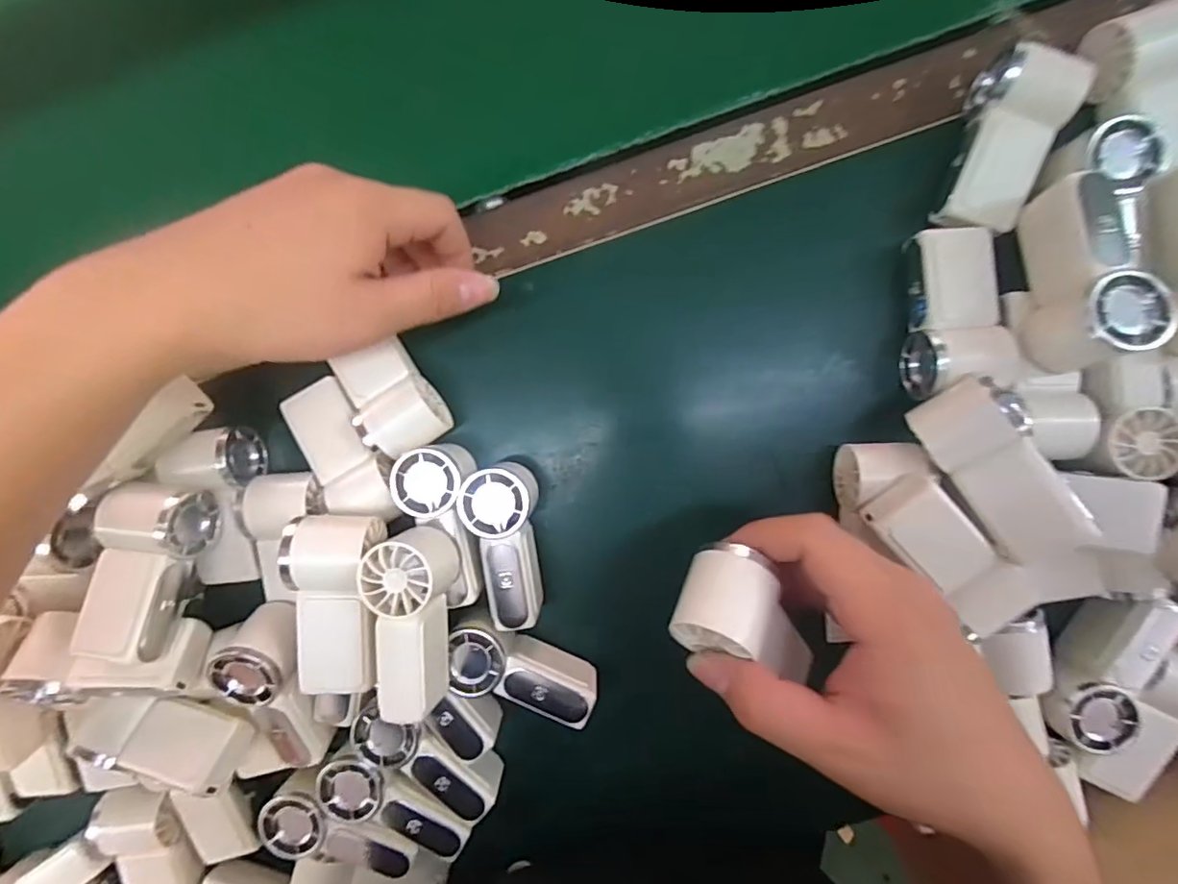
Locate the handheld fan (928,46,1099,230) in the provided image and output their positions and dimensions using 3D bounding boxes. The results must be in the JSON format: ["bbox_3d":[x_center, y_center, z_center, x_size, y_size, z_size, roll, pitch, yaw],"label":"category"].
[{"bbox_3d":[0.228,-0.162,0.303,0.041,0.036,0.088,19,92,2],"label":"handheld fan"}]

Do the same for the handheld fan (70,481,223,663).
[{"bbox_3d":[-0.245,0.071,0.306,0.046,0.038,0.096,7,77,1],"label":"handheld fan"}]

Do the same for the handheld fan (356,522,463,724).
[{"bbox_3d":[-0.095,0.095,0.300,0.038,0.045,0.091,3,92,3],"label":"handheld fan"}]

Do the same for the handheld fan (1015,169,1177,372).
[{"bbox_3d":[0.246,-0.085,0.274,0.032,0.045,0.091,-6,91,3],"label":"handheld fan"}]

